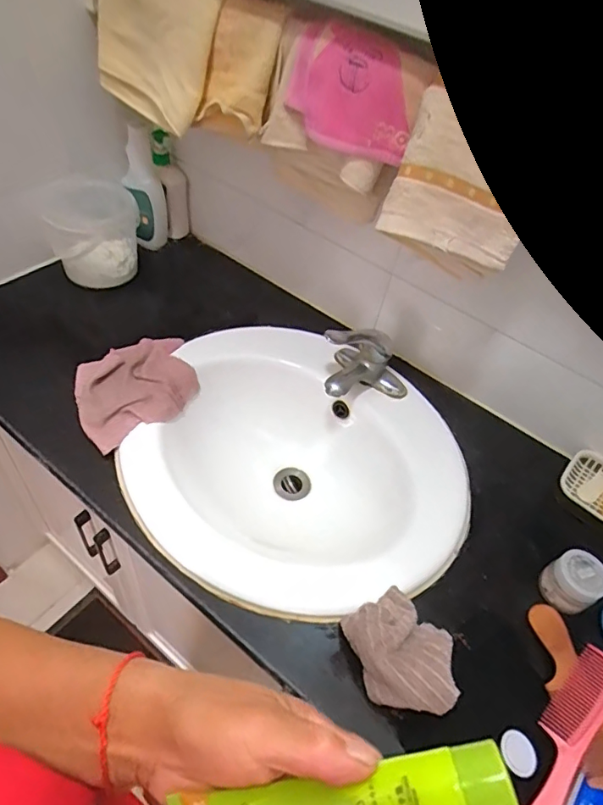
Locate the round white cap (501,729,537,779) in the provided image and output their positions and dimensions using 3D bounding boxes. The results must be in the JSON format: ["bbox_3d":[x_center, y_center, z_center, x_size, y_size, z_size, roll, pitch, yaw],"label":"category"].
[{"bbox_3d":[0.211,0.341,0.487,0.034,0.012,0.037,5,49,-6],"label":"round white cap"}]

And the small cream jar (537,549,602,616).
[{"bbox_3d":[0.324,0.214,0.597,0.060,0.046,0.056,5,49,-6],"label":"small cream jar"}]

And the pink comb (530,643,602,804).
[{"bbox_3d":[0.261,0.334,0.497,0.047,0.008,0.210,23,52,41],"label":"pink comb"}]

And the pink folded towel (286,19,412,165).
[{"bbox_3d":[0.050,-0.338,0.545,0.155,0.108,0.028,30,32,17],"label":"pink folded towel"}]

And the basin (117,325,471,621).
[{"bbox_3d":[-0.016,0.116,0.765,0.489,0.185,0.420,36,53,20],"label":"basin"}]

